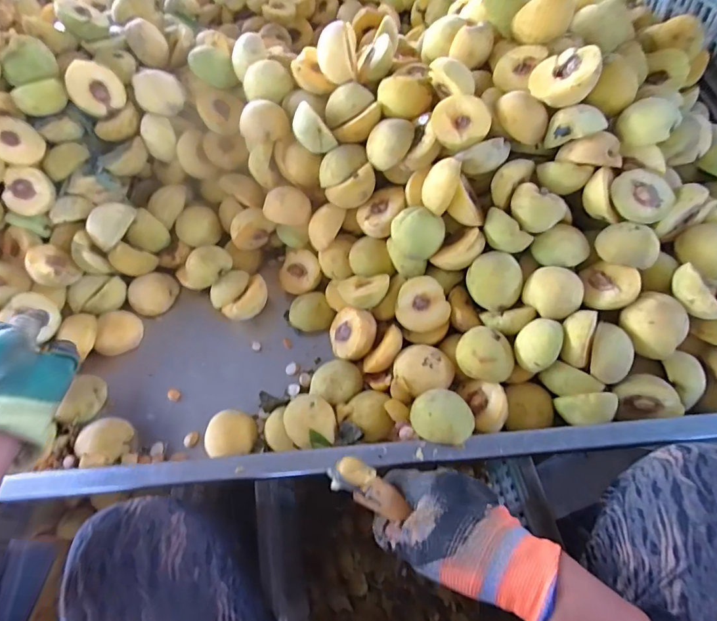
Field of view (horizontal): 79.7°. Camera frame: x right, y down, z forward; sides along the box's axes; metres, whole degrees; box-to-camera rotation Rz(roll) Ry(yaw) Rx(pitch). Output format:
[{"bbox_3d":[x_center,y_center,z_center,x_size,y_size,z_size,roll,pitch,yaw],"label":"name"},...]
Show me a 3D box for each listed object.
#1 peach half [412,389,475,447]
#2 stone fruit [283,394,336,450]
[{"bbox_3d":[0.082,0.104,0.420,0.060,0.023,0.053,16,63,13],"label":"peach half"},{"bbox_3d":[-0.051,0.117,0.451,0.049,0.030,0.056,-25,62,-10],"label":"stone fruit"}]

